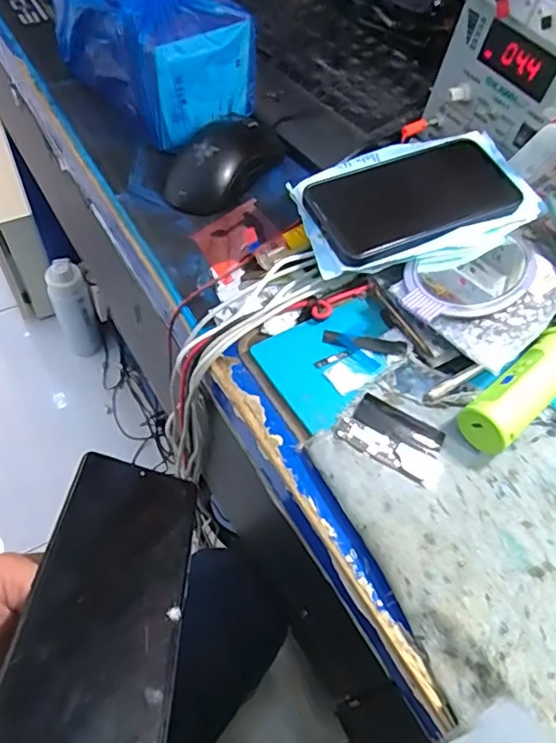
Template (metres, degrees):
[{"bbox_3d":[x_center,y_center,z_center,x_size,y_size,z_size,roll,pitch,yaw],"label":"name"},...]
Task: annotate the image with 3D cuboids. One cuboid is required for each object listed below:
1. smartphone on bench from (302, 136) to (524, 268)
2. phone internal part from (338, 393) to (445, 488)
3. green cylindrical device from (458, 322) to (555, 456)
[{"bbox_3d":[0.106,-0.134,0.425,0.165,0.009,0.085,-18,60,-19],"label":"smartphone on bench"},{"bbox_3d":[0.078,0.042,0.359,0.066,0.004,0.042,28,57,11],"label":"phone internal part"},{"bbox_3d":[0.170,0.009,0.370,0.118,0.030,0.034,-35,67,-26],"label":"green cylindrical device"}]

